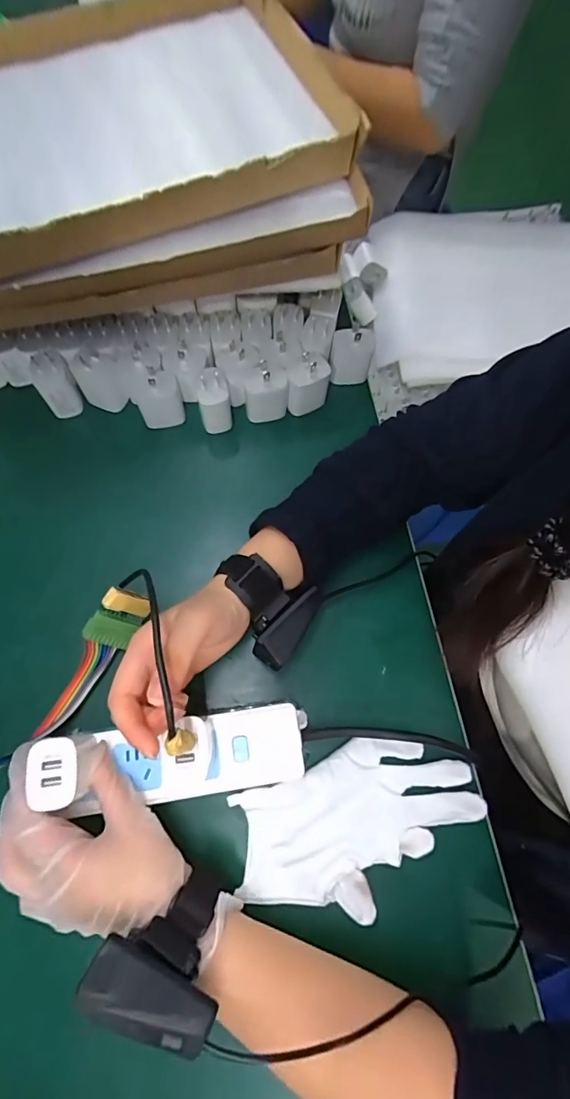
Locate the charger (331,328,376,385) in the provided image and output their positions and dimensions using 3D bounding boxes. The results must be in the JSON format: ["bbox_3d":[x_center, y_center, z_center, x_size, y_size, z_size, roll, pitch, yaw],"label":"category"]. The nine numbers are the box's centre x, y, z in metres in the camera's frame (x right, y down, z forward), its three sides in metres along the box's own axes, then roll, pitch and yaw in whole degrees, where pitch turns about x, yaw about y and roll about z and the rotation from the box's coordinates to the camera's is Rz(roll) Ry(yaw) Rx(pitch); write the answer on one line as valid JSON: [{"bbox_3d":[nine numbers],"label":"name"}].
[{"bbox_3d":[0.067,-0.194,0.463,0.040,0.059,0.021,8,71,2],"label":"charger"}]

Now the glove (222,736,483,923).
[{"bbox_3d":[0.056,0.206,0.347,0.181,0.027,0.104,-21,70,-9],"label":"glove"}]

